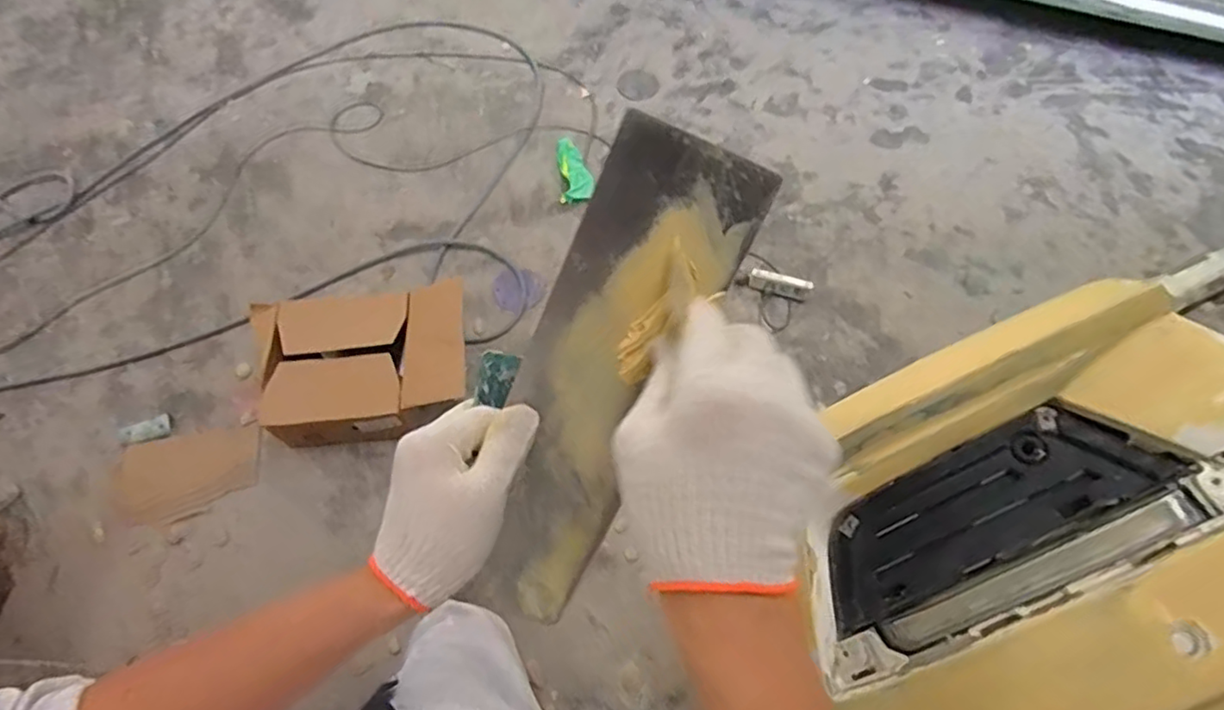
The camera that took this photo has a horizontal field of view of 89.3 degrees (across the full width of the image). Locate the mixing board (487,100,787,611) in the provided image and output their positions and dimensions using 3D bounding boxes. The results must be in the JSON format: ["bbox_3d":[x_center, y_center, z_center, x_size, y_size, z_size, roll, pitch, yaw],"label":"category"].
[{"bbox_3d":[-0.012,0.025,0.388,0.094,0.006,0.321,22,106,-12],"label":"mixing board"}]

